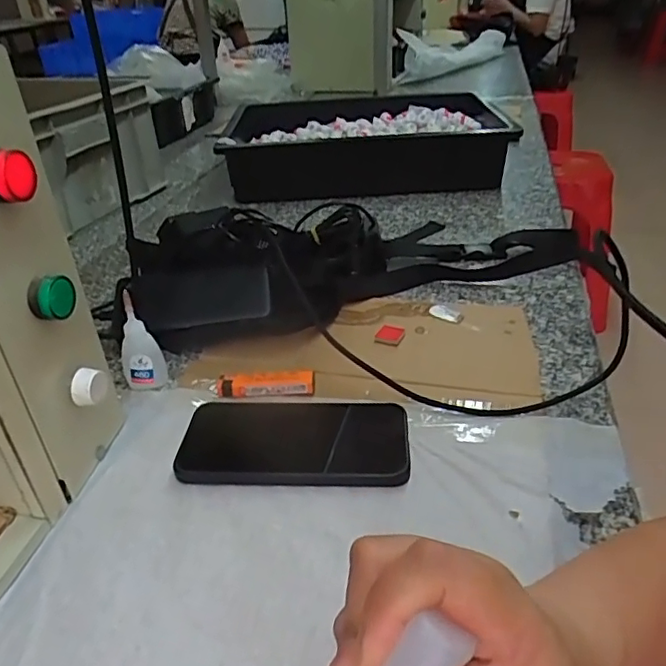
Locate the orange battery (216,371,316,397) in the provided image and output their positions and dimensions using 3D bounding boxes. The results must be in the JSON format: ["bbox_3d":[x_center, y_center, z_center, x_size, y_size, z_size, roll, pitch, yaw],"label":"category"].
[{"bbox_3d":[-0.056,0.044,0.482,0.079,0.017,0.021,-2,32,1],"label":"orange battery"}]

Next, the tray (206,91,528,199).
[{"bbox_3d":[0.046,-0.318,0.973,0.426,0.093,0.288,-3,33,0],"label":"tray"}]

